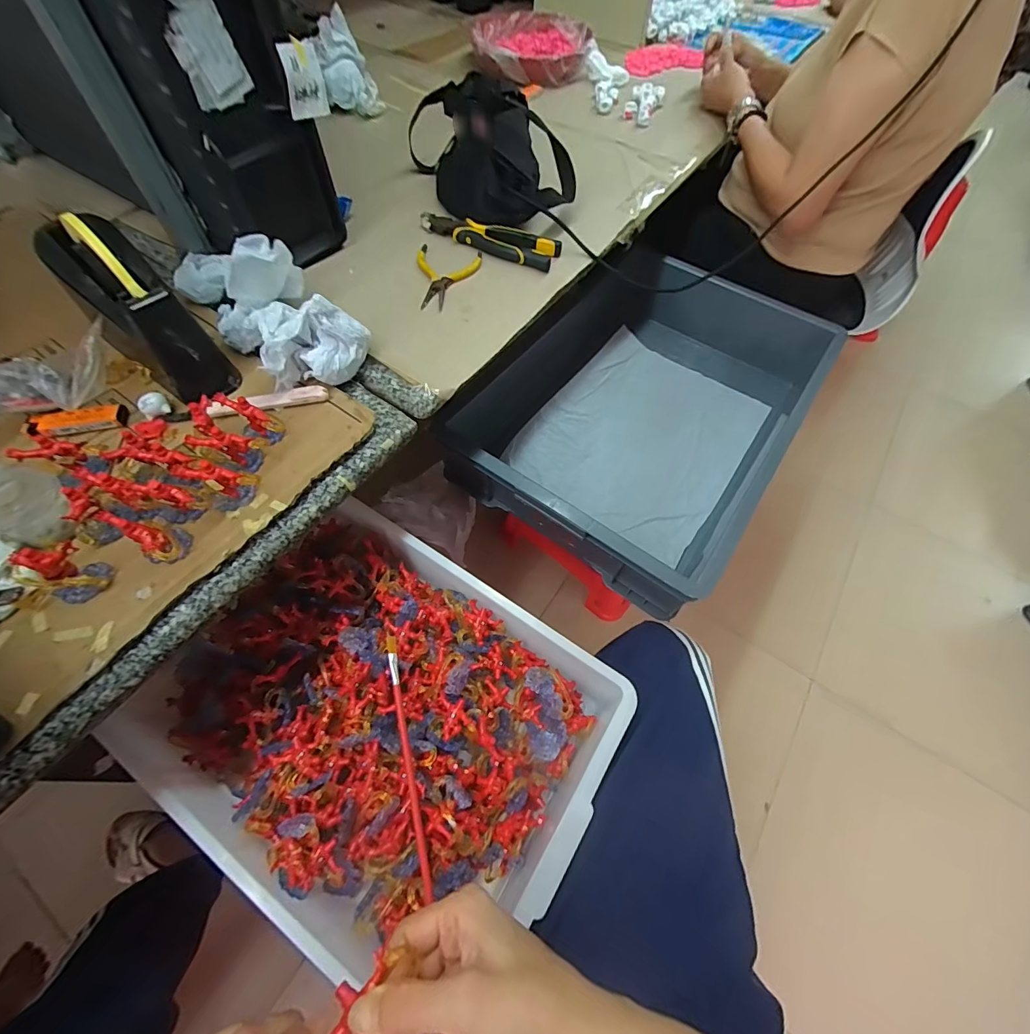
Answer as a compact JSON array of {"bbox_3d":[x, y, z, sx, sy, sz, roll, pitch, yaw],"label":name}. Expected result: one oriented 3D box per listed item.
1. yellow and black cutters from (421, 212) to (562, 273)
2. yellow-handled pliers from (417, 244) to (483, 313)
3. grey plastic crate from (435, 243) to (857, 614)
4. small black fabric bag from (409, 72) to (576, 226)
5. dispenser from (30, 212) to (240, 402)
[{"bbox_3d":[-0.033,-0.378,0.606,0.193,0.013,0.063,29,63,13],"label":"yellow and black cutters"},{"bbox_3d":[-0.084,-0.300,0.562,0.080,0.007,0.121,2,60,-2],"label":"yellow-handled pliers"},{"bbox_3d":[0.226,-0.192,0.746,0.386,0.142,0.616,32,63,15],"label":"grey plastic crate"},{"bbox_3d":[-0.024,-0.514,0.629,0.172,0.109,0.264,-21,63,-14],"label":"small black fabric bag"},{"bbox_3d":[-0.349,-0.189,0.425,0.174,0.120,0.068,39,65,18],"label":"dispenser"}]

